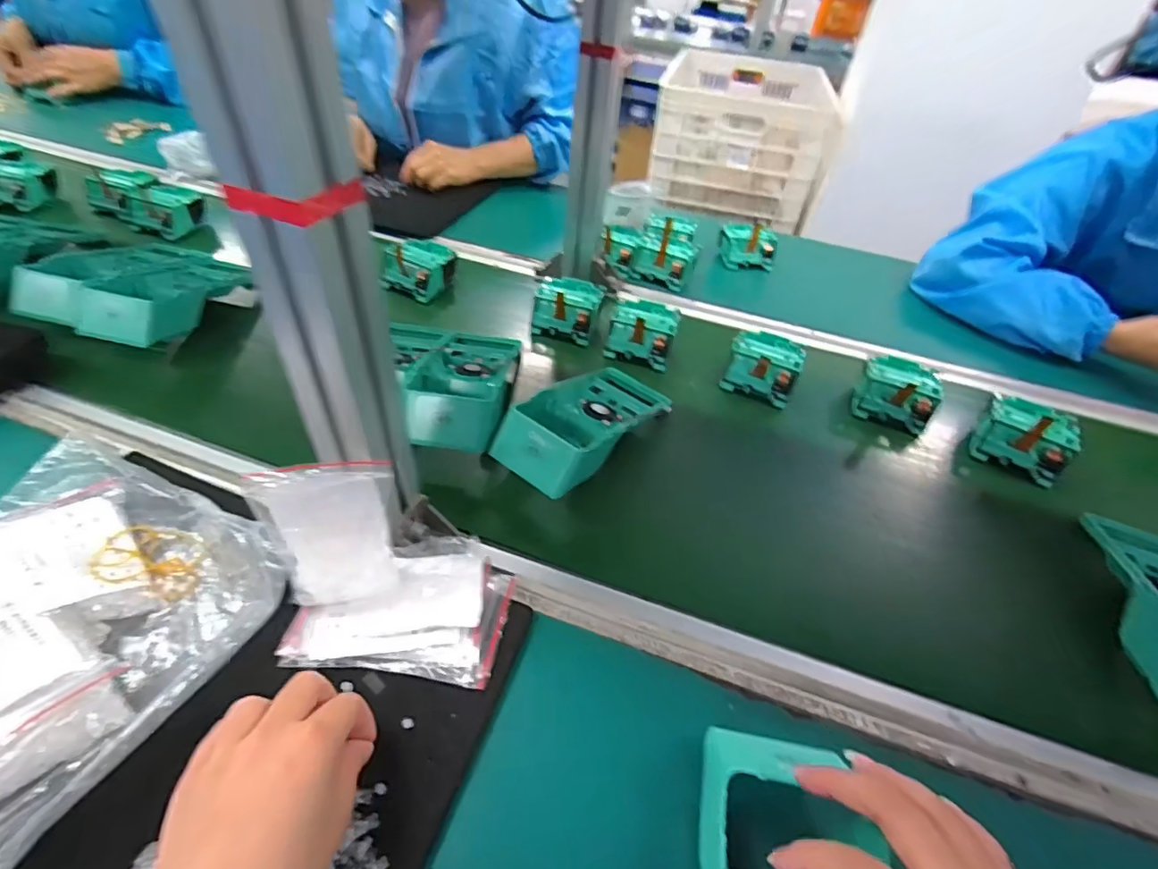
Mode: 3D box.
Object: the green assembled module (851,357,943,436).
[{"bbox_3d":[0.348,-0.048,0.577,0.079,0.045,0.077,24,47,19],"label":"green assembled module"}]

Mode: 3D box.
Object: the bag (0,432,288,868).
[{"bbox_3d":[-0.327,0.127,0.287,0.217,0.045,0.270,18,45,14],"label":"bag"}]

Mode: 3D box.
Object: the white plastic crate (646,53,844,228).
[{"bbox_3d":[0.496,-0.932,1.638,0.468,0.291,0.649,12,44,7],"label":"white plastic crate"}]

